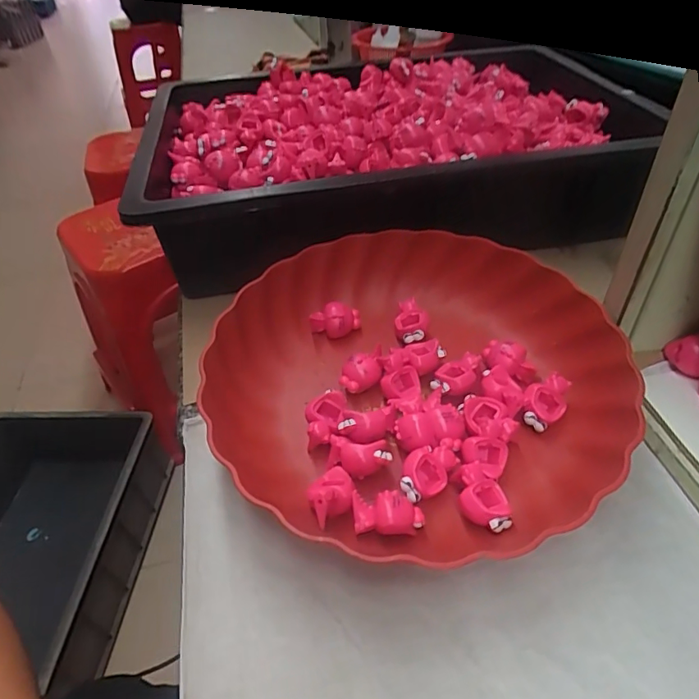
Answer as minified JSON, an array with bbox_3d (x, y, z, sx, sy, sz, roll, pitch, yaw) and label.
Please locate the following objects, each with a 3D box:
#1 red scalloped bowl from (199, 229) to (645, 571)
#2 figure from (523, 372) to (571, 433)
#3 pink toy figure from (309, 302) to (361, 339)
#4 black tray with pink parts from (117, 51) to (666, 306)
[{"bbox_3d":[0.040,0.014,0.319,0.234,0.047,0.234,-3,43,2],"label":"red scalloped bowl"},{"bbox_3d":[0.118,0.032,0.308,0.024,0.020,0.031,16,47,21],"label":"figure"},{"bbox_3d":[-0.010,-0.020,0.371,0.036,0.025,0.015,-9,44,-3],"label":"pink toy figure"},{"bbox_3d":[0.012,-0.199,0.490,0.386,0.074,0.309,-9,43,-5],"label":"black tray with pink parts"}]

